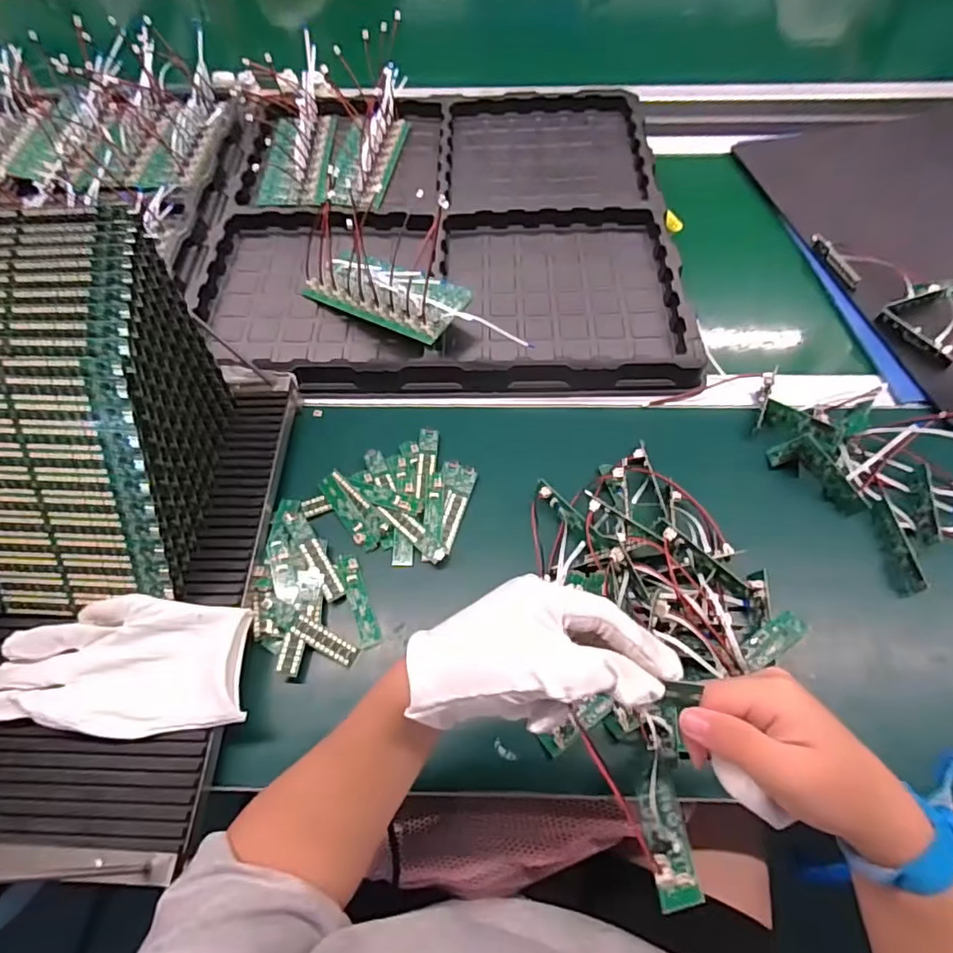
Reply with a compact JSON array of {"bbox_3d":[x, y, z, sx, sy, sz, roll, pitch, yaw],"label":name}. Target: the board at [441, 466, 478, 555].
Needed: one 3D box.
[{"bbox_3d":[-0.019,0.029,0.514,0.016,0.010,0.087,18,64,4],"label":"board"}]

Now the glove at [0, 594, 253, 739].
[{"bbox_3d":[-0.260,0.137,0.416,0.176,0.022,0.091,4,59,3],"label":"glove"}]

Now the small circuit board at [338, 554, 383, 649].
[{"bbox_3d":[-0.100,0.103,0.480,0.017,0.008,0.084,-14,63,-18],"label":"small circuit board"}]

